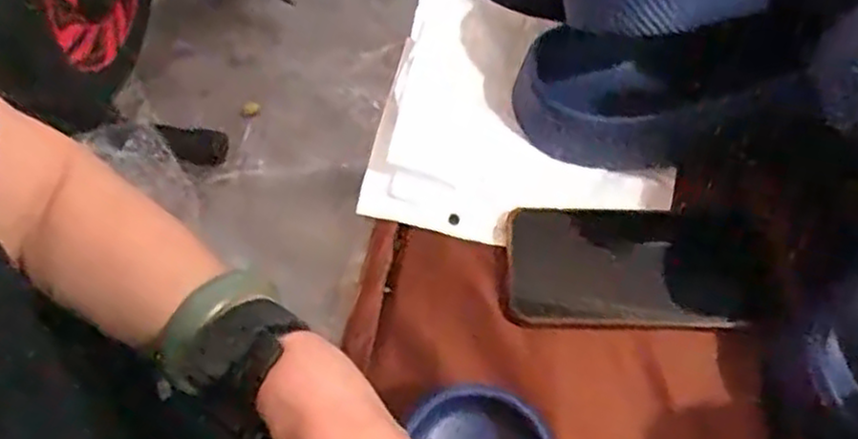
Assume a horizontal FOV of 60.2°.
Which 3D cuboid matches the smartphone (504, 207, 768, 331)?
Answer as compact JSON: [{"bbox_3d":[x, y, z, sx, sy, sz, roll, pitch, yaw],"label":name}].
[{"bbox_3d":[0.121,0.029,0.444,0.147,0.015,0.078,0,68,10],"label":"smartphone"}]

